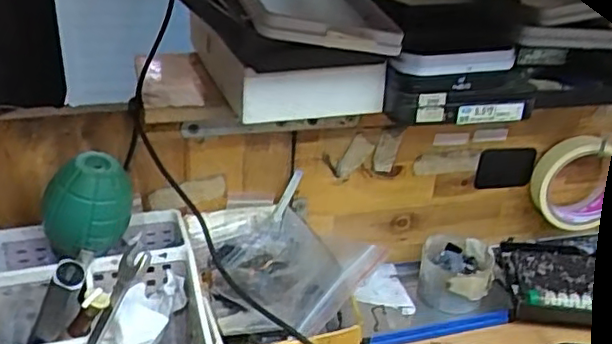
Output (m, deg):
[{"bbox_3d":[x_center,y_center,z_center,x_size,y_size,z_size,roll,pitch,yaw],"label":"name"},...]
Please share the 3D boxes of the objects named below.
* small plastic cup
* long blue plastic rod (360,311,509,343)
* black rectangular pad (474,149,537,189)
[{"bbox_3d":[0.143,0.098,0.605,0.060,0.050,0.063,2,26,-1],"label":"small plastic cup"},{"bbox_3d":[0.116,0.139,0.563,0.137,0.014,0.007,-5,27,-14],"label":"long blue plastic rod"},{"bbox_3d":[0.194,-0.003,0.621,0.057,0.042,0.004,-2,27,-10],"label":"black rectangular pad"}]

